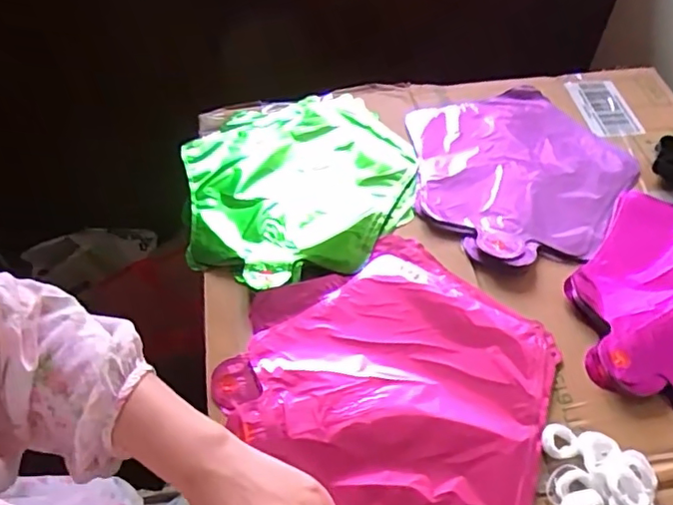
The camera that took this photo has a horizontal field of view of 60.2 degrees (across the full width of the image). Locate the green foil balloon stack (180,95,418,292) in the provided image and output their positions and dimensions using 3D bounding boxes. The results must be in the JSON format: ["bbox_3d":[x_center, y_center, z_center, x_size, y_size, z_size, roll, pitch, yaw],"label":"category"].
[{"bbox_3d":[-0.040,-0.075,0.601,0.229,0.026,0.253,-12,55,-9],"label":"green foil balloon stack"}]

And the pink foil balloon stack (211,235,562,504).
[{"bbox_3d":[0.053,0.099,0.467,0.249,0.009,0.222,33,60,21],"label":"pink foil balloon stack"}]

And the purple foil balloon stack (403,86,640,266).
[{"bbox_3d":[0.196,-0.090,0.607,0.226,0.011,0.239,-6,54,-5],"label":"purple foil balloon stack"}]

